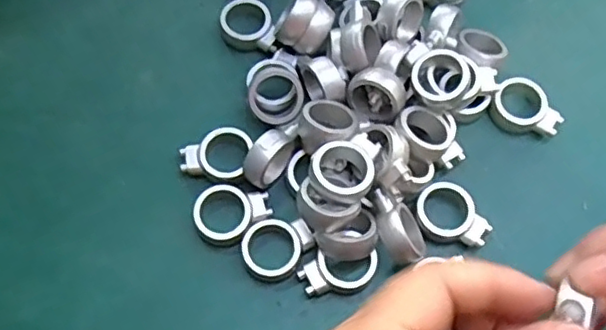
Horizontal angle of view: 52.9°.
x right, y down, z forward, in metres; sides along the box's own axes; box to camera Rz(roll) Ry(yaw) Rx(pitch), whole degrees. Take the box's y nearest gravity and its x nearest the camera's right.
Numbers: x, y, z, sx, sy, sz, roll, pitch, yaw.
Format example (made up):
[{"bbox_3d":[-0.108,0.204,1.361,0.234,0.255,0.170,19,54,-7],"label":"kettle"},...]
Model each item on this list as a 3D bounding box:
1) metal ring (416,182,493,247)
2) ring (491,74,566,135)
[{"bbox_3d":[0.067,0.024,0.273,0.033,0.011,0.025,35,71,11],"label":"metal ring"},{"bbox_3d":[0.108,-0.027,0.292,0.033,0.014,0.026,38,72,12],"label":"ring"}]

